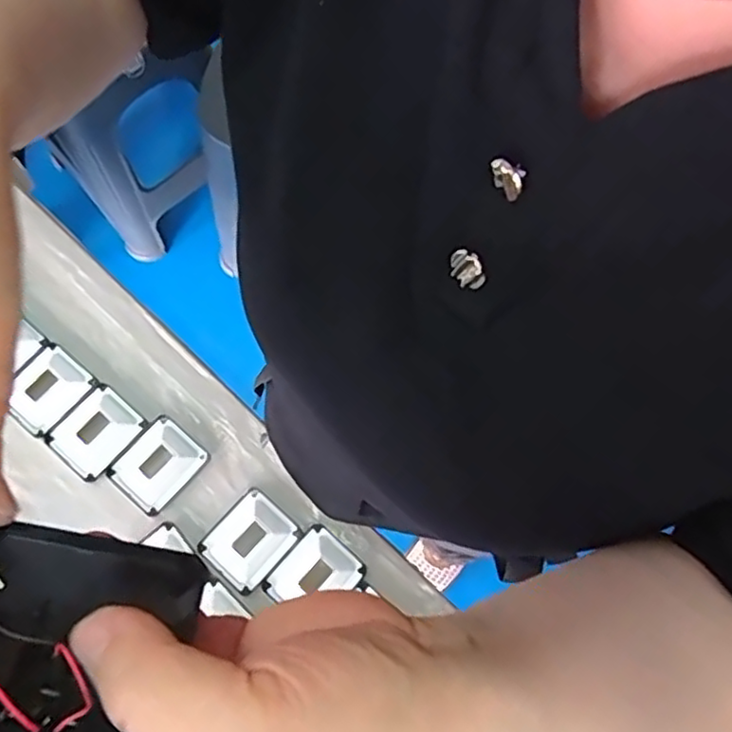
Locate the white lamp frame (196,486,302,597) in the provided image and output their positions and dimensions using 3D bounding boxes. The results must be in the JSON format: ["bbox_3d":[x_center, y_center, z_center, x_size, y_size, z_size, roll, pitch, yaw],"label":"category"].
[{"bbox_3d":[-0.110,0.163,0.602,0.069,0.012,0.079,41,78,8],"label":"white lamp frame"}]

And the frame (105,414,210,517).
[{"bbox_3d":[-0.202,0.095,0.620,0.067,0.012,0.079,41,78,8],"label":"frame"}]

